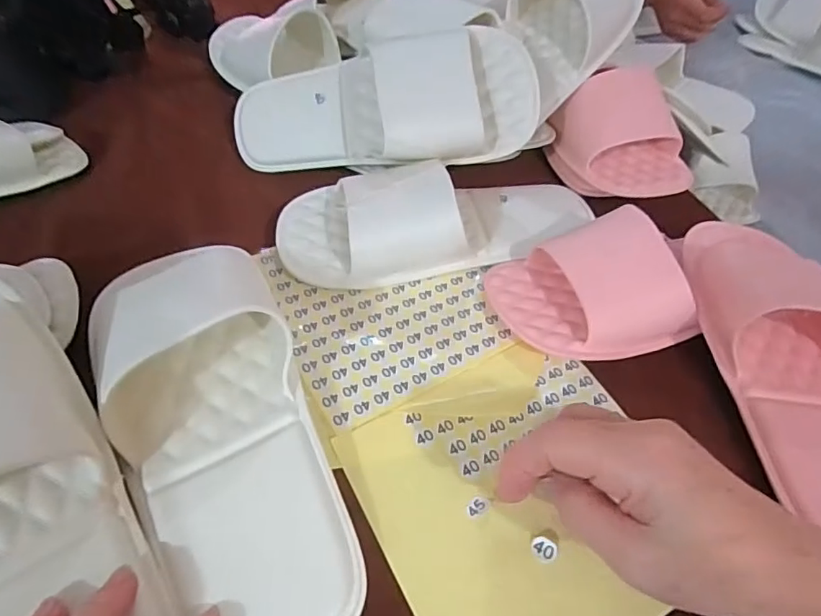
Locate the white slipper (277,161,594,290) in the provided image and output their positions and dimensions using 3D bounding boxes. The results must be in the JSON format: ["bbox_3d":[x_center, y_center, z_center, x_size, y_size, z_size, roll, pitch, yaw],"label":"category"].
[{"bbox_3d":[0.025,-0.076,0.398,0.245,0.050,0.107,-5,52,-10],"label":"white slipper"}]

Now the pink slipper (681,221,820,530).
[{"bbox_3d":[0.251,0.024,0.330,0.100,0.055,0.231,0,51,-6],"label":"pink slipper"}]

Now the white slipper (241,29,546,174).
[{"bbox_3d":[-0.030,-0.160,0.410,0.251,0.065,0.102,-2,93,12],"label":"white slipper"}]

